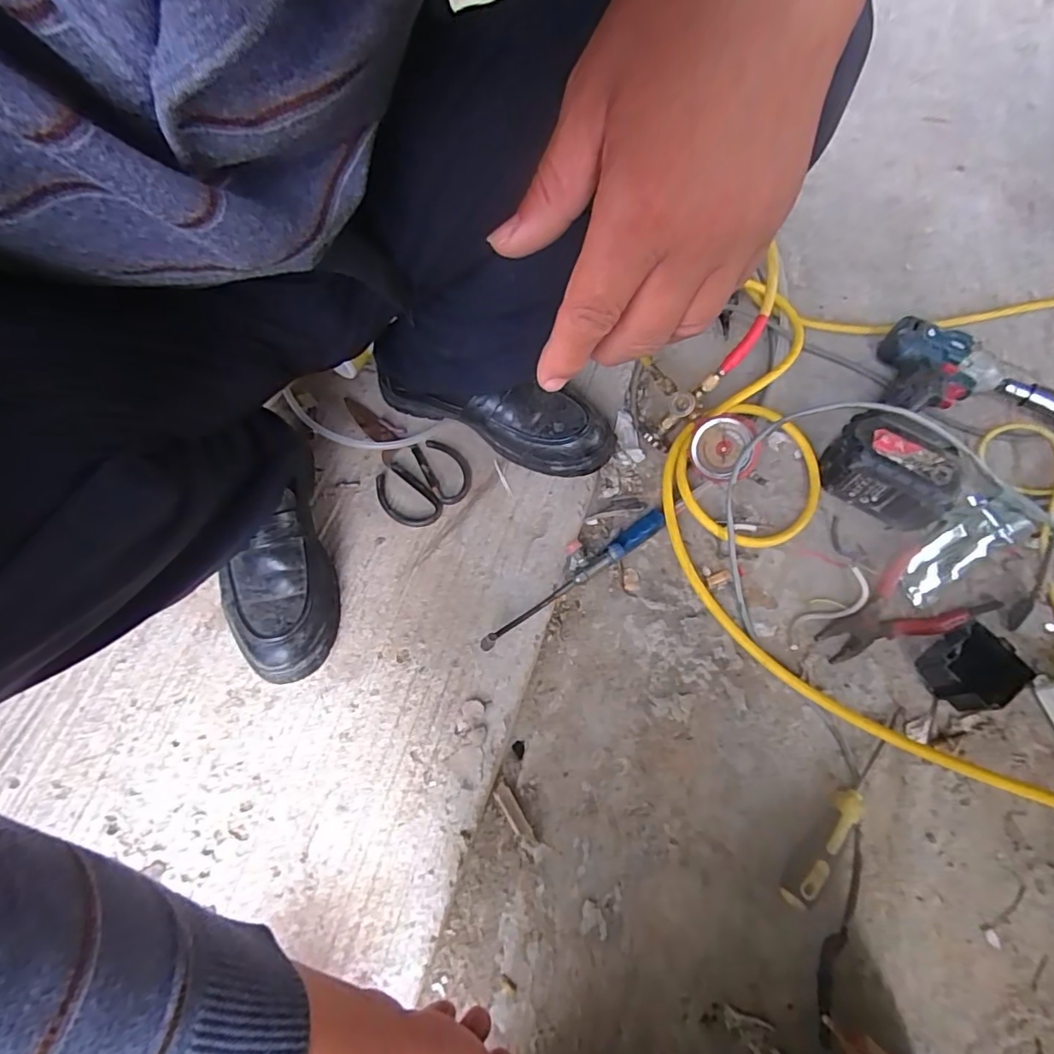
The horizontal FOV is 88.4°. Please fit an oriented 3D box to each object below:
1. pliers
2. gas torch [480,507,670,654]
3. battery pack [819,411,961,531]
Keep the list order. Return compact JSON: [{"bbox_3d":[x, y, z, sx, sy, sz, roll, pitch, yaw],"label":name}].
[{"bbox_3d":[0.386,0.081,0.563,0.181,0.014,0.084,-22,68,-8],"label":"pliers"},{"bbox_3d":[0.053,0.050,0.556,0.237,0.030,0.021,-35,70,-14],"label":"gas torch"},{"bbox_3d":[0.393,-0.061,0.590,0.121,0.078,0.079,32,71,14],"label":"battery pack"}]

